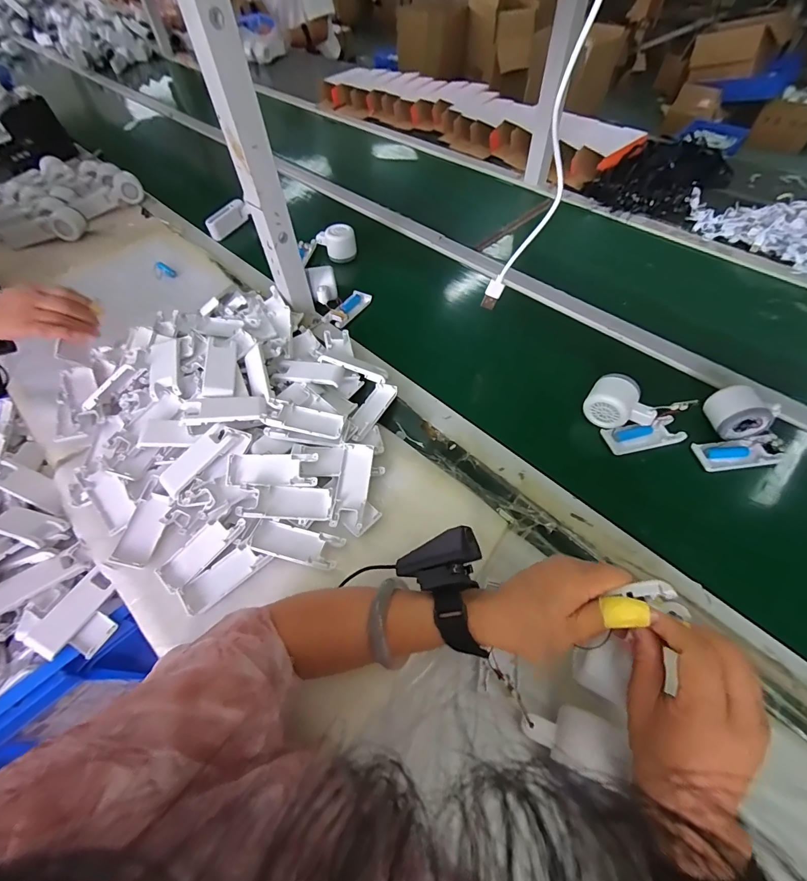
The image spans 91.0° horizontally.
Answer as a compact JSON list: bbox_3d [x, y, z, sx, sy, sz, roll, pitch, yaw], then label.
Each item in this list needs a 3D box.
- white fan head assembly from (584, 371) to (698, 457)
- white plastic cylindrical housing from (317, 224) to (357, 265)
[{"bbox_3d":[0.307,-0.032,0.525,0.124,0.060,0.084,29,62,21],"label":"white fan head assembly"},{"bbox_3d":[-0.135,-0.405,0.811,0.078,0.055,0.054,-6,55,-1],"label":"white plastic cylindrical housing"}]

